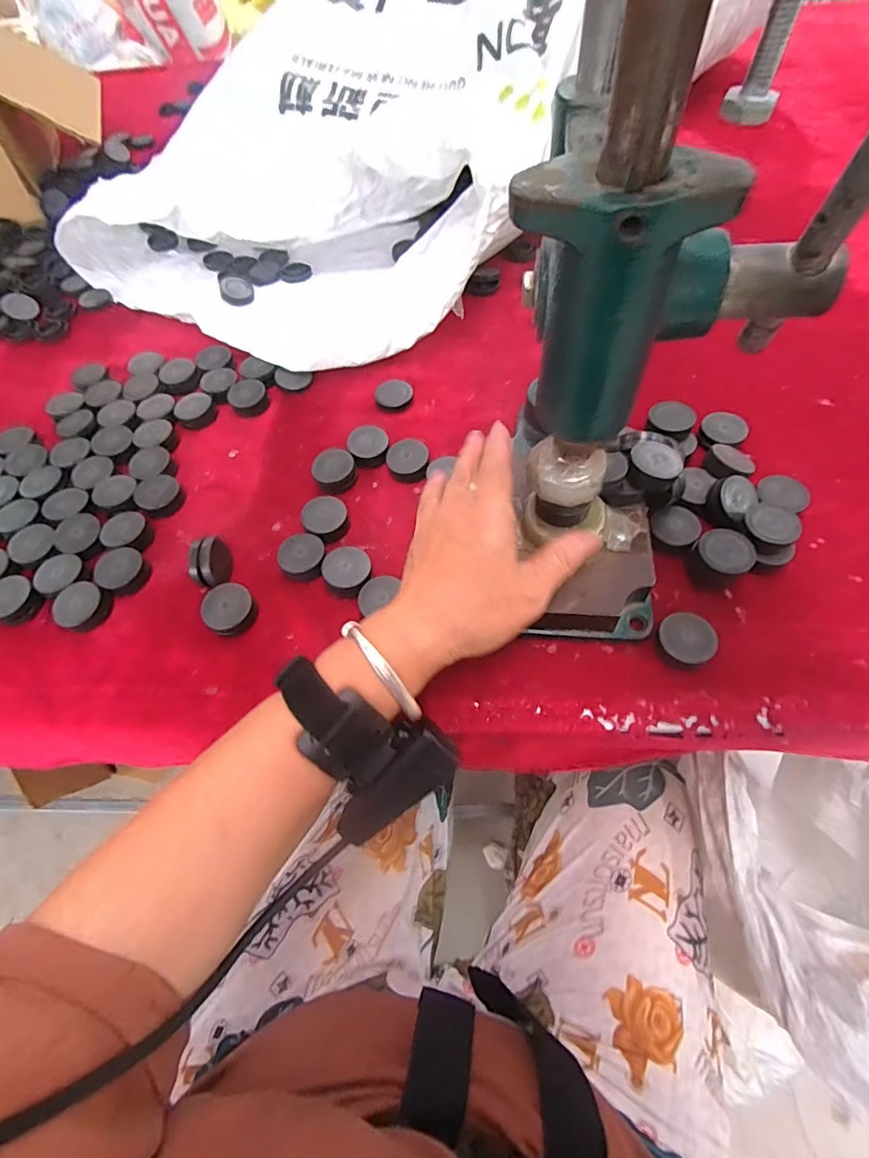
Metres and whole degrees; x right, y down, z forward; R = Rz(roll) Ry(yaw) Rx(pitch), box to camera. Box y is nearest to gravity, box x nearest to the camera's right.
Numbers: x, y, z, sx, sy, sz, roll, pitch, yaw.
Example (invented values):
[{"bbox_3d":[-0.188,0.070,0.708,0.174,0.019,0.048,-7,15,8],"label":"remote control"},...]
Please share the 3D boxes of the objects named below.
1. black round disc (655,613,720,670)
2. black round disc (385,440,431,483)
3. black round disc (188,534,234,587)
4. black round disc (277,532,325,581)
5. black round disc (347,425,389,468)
[{"bbox_3d":[0.153,0.037,0.305,0.032,0.010,0.032,-2,60,3],"label":"black round disc"},{"bbox_3d":[-0.021,-0.094,0.391,0.032,0.010,0.037,-2,60,3],"label":"black round disc"},{"bbox_3d":[-0.152,-0.009,0.343,0.018,0.034,0.030,2,60,5],"label":"black round disc"},{"bbox_3d":[-0.093,-0.015,0.354,0.032,0.015,0.032,-4,59,1],"label":"black round disc"},{"bbox_3d":[-0.053,-0.107,0.402,0.031,0.016,0.036,-6,59,0],"label":"black round disc"}]

